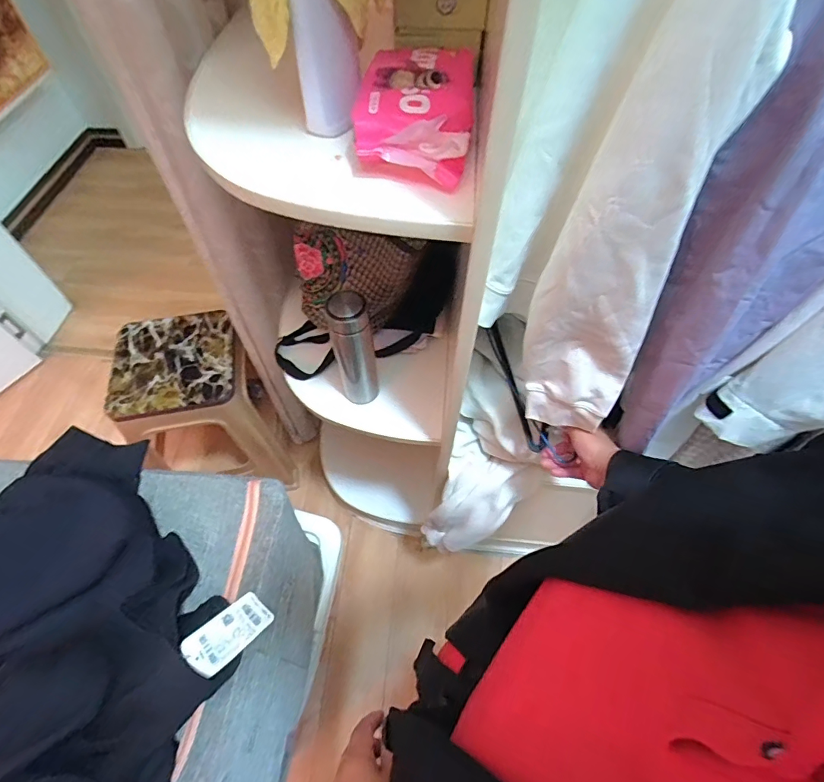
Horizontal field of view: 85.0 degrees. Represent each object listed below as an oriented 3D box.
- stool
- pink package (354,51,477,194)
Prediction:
[{"bbox_3d":[-0.536,0.061,1.211,0.292,0.442,0.314,-16,58,-10],"label":"stool"},{"bbox_3d":[0.004,-0.281,0.451,0.111,0.051,0.163,7,57,5],"label":"pink package"}]

